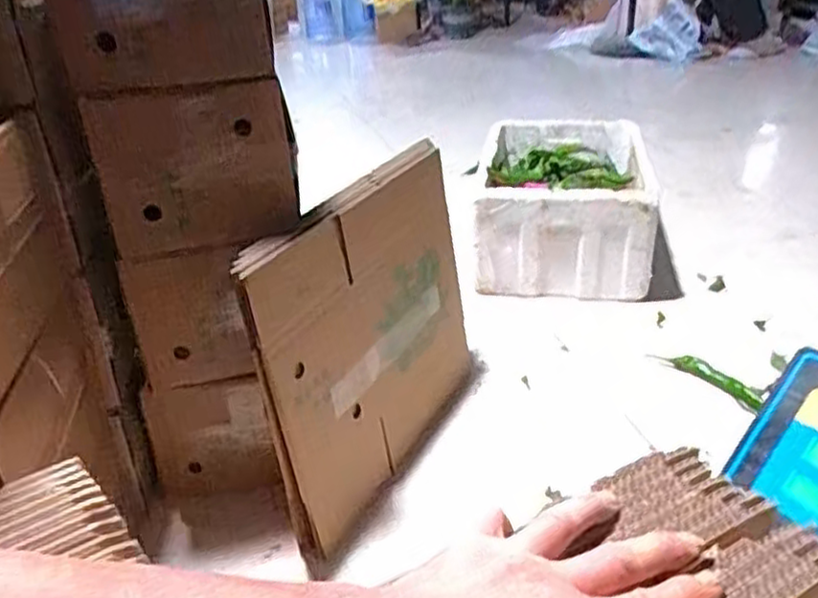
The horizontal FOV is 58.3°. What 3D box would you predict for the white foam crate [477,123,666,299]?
[{"bbox_3d":[0.340,-0.212,1.634,0.337,0.228,0.592,3,29,11],"label":"white foam crate"}]

